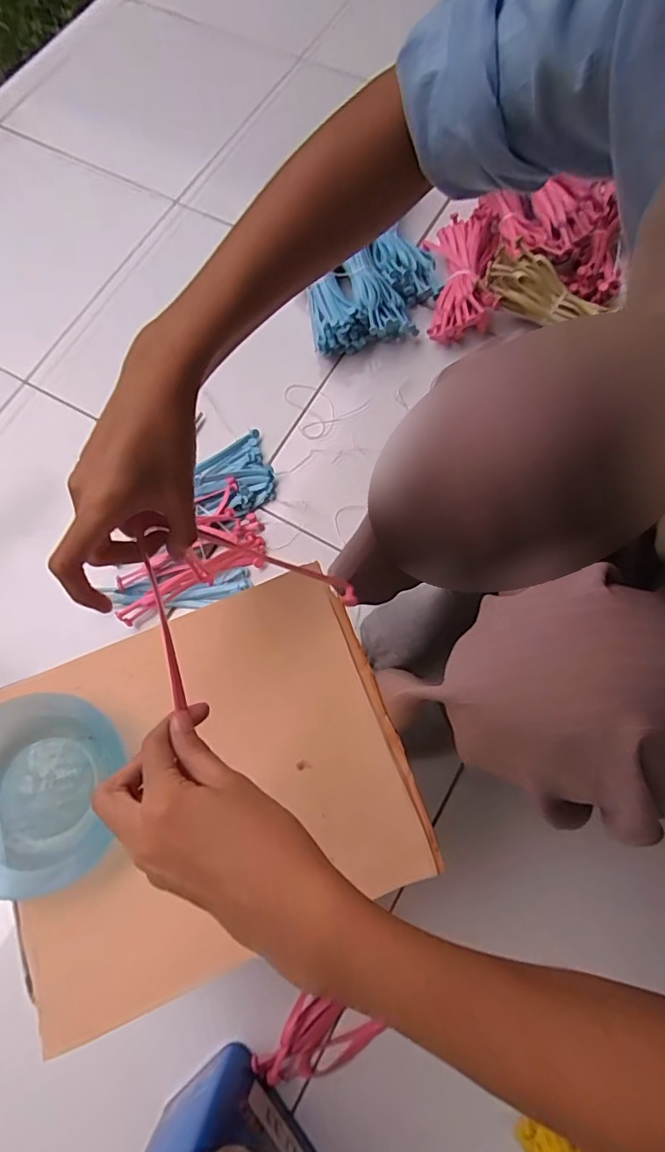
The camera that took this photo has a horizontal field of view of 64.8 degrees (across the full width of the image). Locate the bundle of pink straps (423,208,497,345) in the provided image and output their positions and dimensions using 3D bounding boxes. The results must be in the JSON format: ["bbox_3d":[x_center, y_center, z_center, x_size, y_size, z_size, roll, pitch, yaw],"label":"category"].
[{"bbox_3d":[0.184,-0.417,0.747,0.091,0.065,0.174,-1,74,2],"label":"bundle of pink straps"}]

